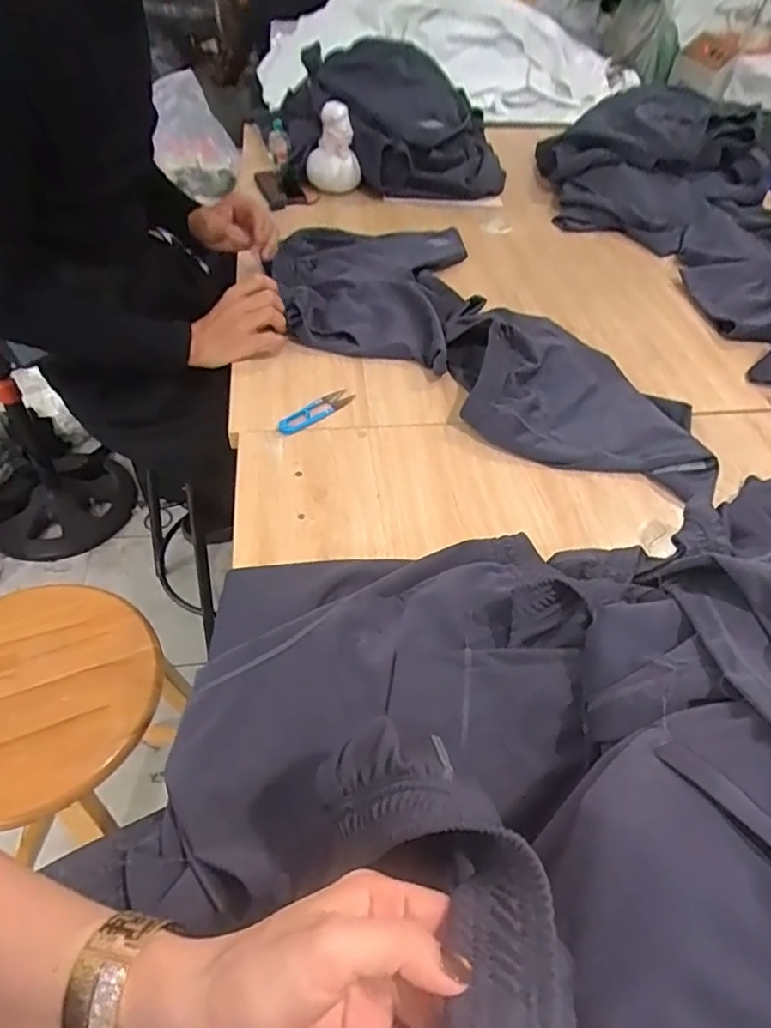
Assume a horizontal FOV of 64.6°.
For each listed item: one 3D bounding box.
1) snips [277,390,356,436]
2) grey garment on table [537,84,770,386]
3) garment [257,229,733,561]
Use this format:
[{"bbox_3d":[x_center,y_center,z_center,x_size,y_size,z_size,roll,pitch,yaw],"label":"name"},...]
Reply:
[{"bbox_3d":[-0.088,-0.135,0.793,0.028,0.007,0.116,37,56,27],"label":"snips"},{"bbox_3d":[0.592,-0.497,1.051,0.414,0.188,0.853,-2,48,-6],"label":"grey garment on table"},{"bbox_3d":[0.139,-0.283,0.905,0.719,0.065,0.392,32,53,24],"label":"garment"}]

